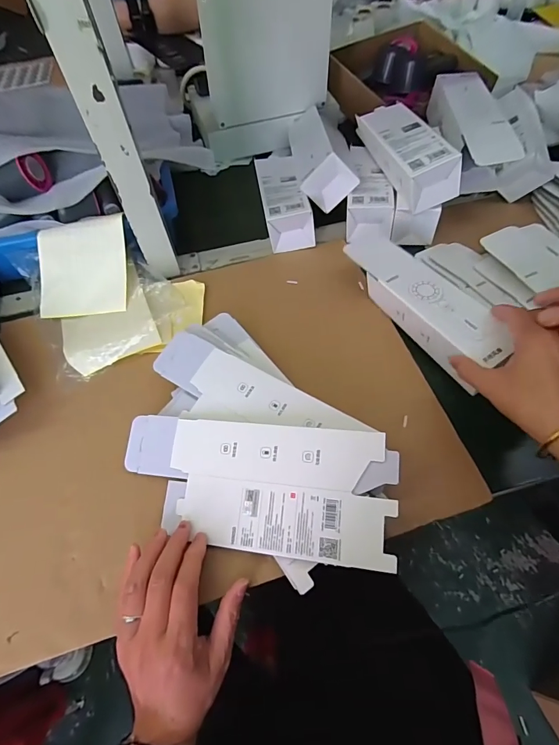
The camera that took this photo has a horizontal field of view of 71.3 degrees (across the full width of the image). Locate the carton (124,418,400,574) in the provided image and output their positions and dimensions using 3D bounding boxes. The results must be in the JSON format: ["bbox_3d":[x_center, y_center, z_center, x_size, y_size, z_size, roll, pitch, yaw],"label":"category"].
[{"bbox_3d":[-0.031,0.110,0.385,0.270,0.006,0.118,2,75,15],"label":"carton"}]

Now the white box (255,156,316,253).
[{"bbox_3d":[0.004,-0.271,0.605,0.067,0.056,0.177,-10,60,-3],"label":"white box"}]

